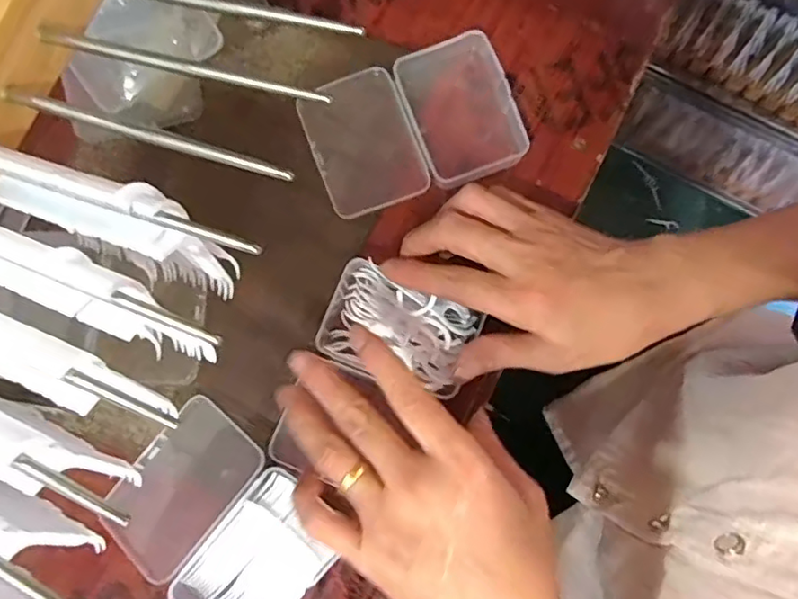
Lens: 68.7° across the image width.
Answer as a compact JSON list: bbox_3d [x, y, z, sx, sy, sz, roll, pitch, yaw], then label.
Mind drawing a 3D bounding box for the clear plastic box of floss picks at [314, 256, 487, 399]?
[{"bbox_3d":[-0.002,0.018,0.336,0.087,0.025,0.057,26,79,6],"label":"clear plastic box of floss picks"}]

